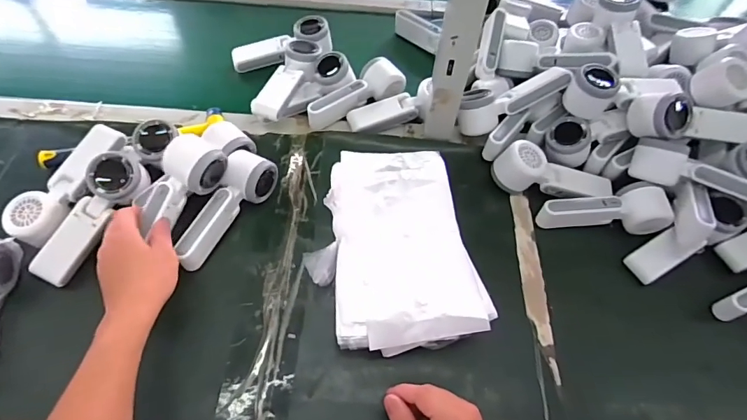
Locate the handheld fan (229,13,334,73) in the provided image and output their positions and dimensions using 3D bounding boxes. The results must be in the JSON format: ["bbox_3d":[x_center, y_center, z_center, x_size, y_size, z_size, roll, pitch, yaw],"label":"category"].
[{"bbox_3d":[-0.153,-0.271,0.740,0.171,0.051,0.058,-21,63,0],"label":"handheld fan"}]

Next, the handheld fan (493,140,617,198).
[{"bbox_3d":[0.251,-0.045,0.610,0.166,0.054,0.059,11,59,-13],"label":"handheld fan"}]

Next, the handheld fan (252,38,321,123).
[{"bbox_3d":[-0.127,-0.195,0.676,0.057,0.047,0.166,16,58,7],"label":"handheld fan"}]

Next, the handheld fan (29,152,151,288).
[{"bbox_3d":[-0.341,0.009,0.527,0.054,0.048,0.171,29,81,12],"label":"handheld fan"}]

